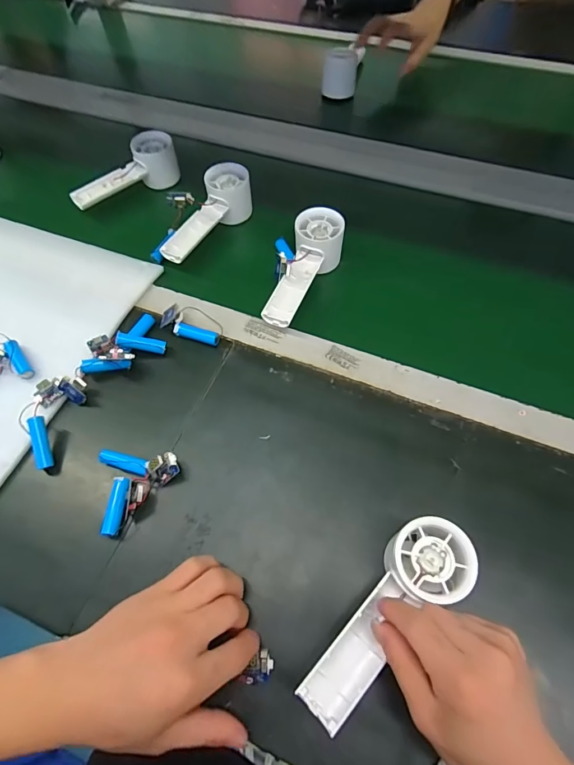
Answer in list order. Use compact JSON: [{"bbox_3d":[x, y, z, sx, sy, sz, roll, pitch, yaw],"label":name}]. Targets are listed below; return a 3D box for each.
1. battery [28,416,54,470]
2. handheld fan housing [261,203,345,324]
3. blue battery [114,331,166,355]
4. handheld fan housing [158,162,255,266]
[{"bbox_3d":[-0.235,0.057,0.384,0.012,0.016,0.050,-15,83,-9],"label":"battery"},{"bbox_3d":[0.021,-0.128,0.463,0.054,0.055,0.149,15,66,12],"label":"handheld fan housing"},{"bbox_3d":[-0.154,-0.042,0.428,0.050,0.013,0.016,11,58,-22],"label":"blue battery"},{"bbox_3d":[-0.108,-0.213,0.526,0.057,0.068,0.161,31,68,18],"label":"handheld fan housing"}]

